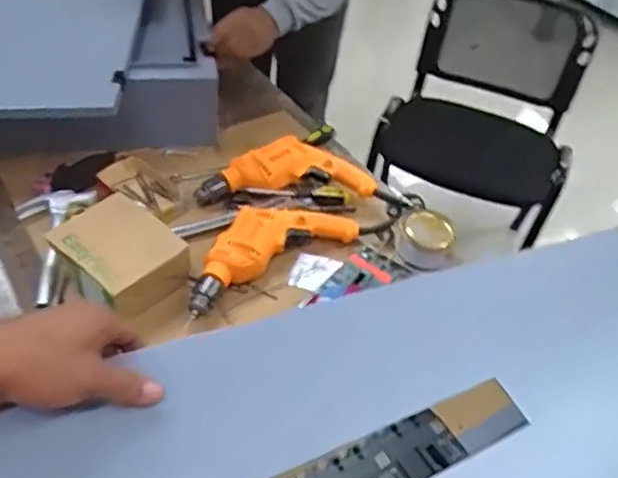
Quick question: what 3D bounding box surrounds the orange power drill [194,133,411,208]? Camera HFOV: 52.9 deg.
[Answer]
[{"bbox_3d":[-0.014,-0.130,1.149,0.379,0.065,0.134,1,45,-6],"label":"orange power drill"}]

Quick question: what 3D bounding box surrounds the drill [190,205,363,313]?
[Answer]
[{"bbox_3d":[-0.074,0.005,1.005,0.322,0.058,0.116,-26,53,-29],"label":"drill"}]

